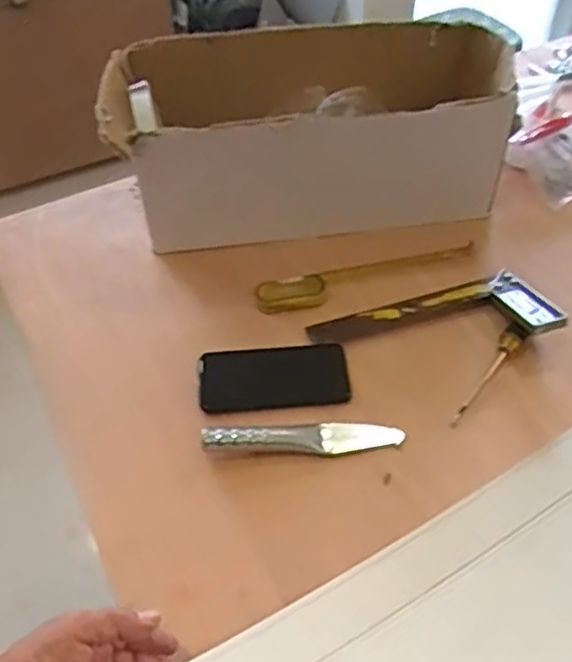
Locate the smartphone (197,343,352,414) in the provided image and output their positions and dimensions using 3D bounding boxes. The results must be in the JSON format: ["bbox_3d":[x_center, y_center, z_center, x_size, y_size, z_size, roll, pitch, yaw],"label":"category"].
[{"bbox_3d":[-0.014,0.052,0.767,0.160,0.006,0.081,-6,50,-2],"label":"smartphone"}]

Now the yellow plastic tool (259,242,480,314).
[{"bbox_3d":[0.100,-0.069,0.848,0.277,0.013,0.043,-15,51,-10],"label":"yellow plastic tool"}]

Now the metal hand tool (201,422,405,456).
[{"bbox_3d":[0.018,0.106,0.706,0.198,0.022,0.035,-5,50,-2],"label":"metal hand tool"}]

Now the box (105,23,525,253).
[{"bbox_3d":[0.029,-0.253,0.899,0.471,0.174,0.230,-6,50,-2],"label":"box"}]

